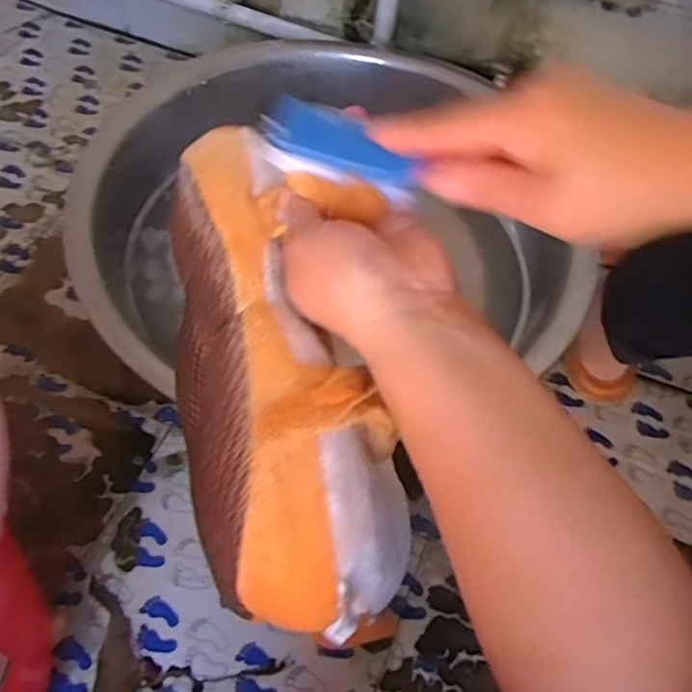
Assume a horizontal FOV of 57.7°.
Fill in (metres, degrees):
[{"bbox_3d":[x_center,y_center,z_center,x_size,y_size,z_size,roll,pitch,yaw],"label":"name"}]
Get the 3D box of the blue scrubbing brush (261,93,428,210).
[{"bbox_3d":[-0.001,-0.094,0.308,0.076,0.025,0.023,23,57,-1],"label":"blue scrubbing brush"}]

